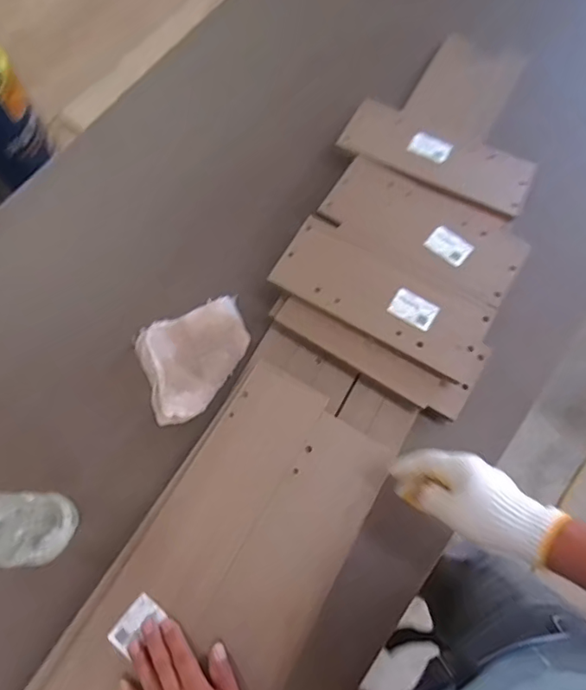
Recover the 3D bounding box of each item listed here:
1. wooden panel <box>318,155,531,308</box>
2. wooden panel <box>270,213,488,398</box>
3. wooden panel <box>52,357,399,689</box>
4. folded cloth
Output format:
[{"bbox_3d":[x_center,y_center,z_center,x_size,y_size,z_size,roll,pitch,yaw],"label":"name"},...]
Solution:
[{"bbox_3d":[0.194,-0.175,0.789,0.295,0.023,0.139,28,74,8],"label":"wooden panel"},{"bbox_3d":[0.133,-0.066,0.740,0.316,0.026,0.124,32,75,9],"label":"wooden panel"},{"bbox_3d":[-0.090,0.302,0.610,0.214,0.033,0.548,31,74,4],"label":"wooden panel"},{"bbox_3d":[-0.136,0.020,0.750,0.158,0.030,0.152,-20,74,-6],"label":"folded cloth"}]

